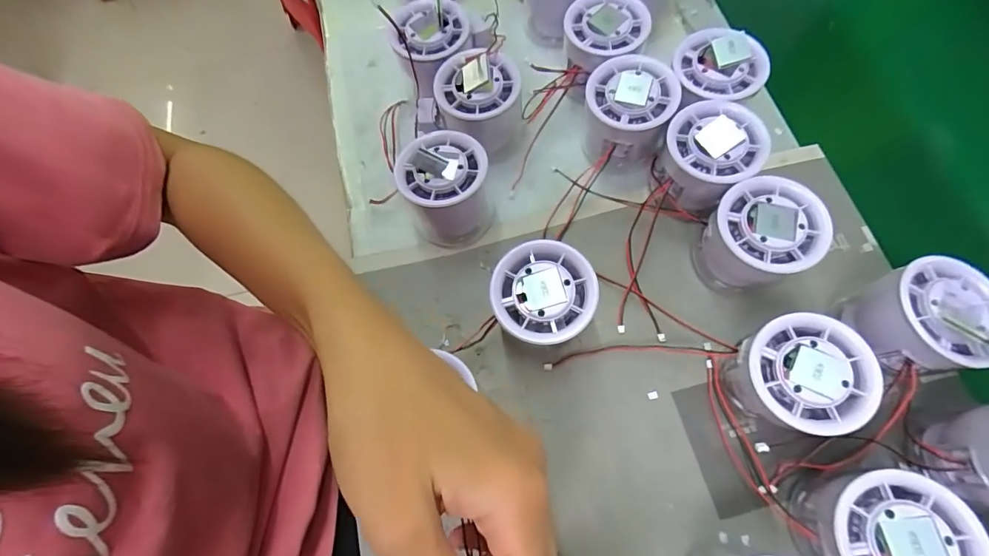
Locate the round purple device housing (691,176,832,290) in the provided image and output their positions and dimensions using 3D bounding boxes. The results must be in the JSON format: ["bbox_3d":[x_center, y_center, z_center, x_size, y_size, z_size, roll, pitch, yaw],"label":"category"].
[{"bbox_3d":[0.155,-0.022,0.270,0.054,0.059,0.054,-1,70,3],"label":"round purple device housing"}]

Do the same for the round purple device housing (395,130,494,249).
[{"bbox_3d":[-0.032,-0.061,0.293,0.055,0.072,0.059,-1,70,3],"label":"round purple device housing"}]

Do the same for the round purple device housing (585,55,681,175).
[{"bbox_3d":[0.088,-0.108,0.302,0.054,0.054,0.056,-1,70,3],"label":"round purple device housing"}]

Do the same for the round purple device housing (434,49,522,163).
[{"bbox_3d":[-0.010,-0.120,0.311,0.056,0.058,0.055,-1,70,3],"label":"round purple device housing"}]

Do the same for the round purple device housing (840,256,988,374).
[{"bbox_3d":[0.228,0.027,0.247,0.053,0.057,0.056,-1,70,3],"label":"round purple device housing"}]

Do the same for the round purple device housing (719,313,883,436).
[{"bbox_3d":[0.157,0.055,0.241,0.053,0.059,0.055,-1,70,3],"label":"round purple device housing"}]

